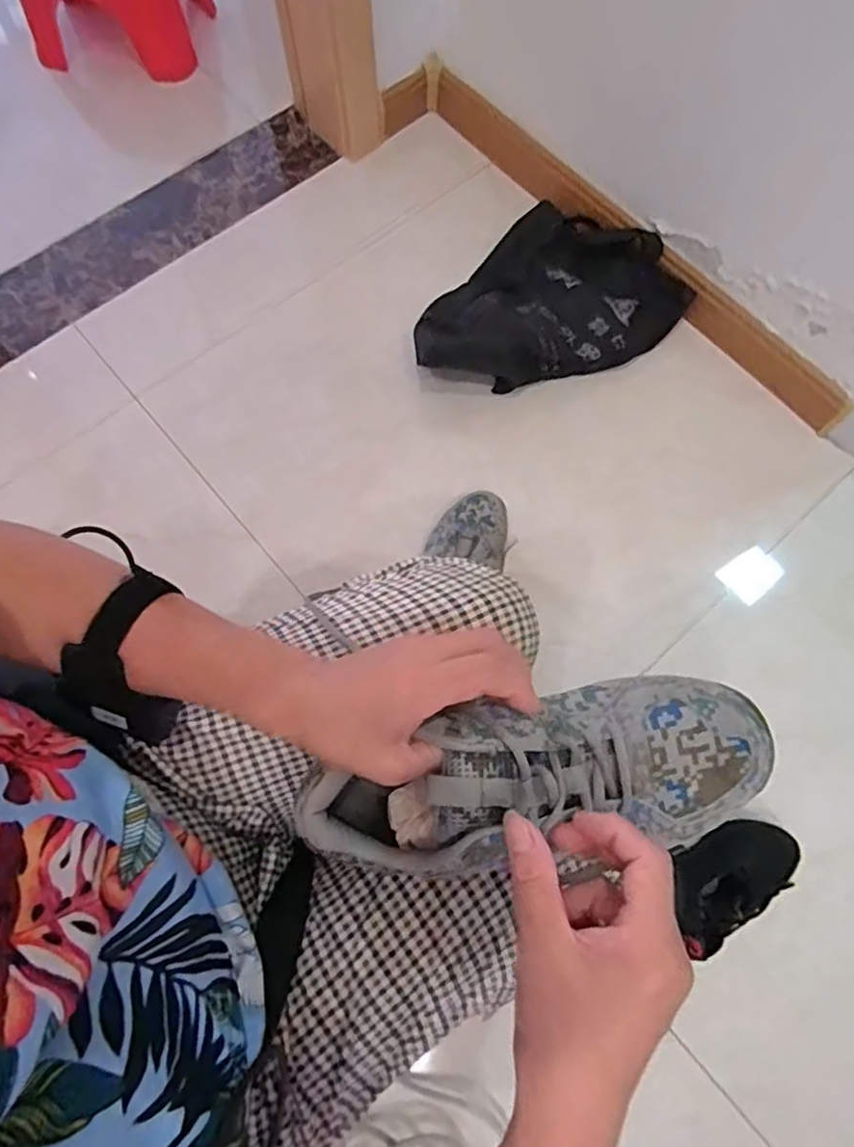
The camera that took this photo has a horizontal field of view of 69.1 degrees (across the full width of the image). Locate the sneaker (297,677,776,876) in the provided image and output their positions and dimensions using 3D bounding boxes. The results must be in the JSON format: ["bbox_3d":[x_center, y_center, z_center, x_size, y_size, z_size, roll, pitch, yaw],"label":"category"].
[{"bbox_3d":[0.061,0.119,0.358,0.251,0.081,0.086,-13,72,2],"label":"sneaker"}]

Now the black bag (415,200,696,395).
[{"bbox_3d":[0.183,-0.386,0.936,0.307,0.070,0.378,36,74,10],"label":"black bag"}]

